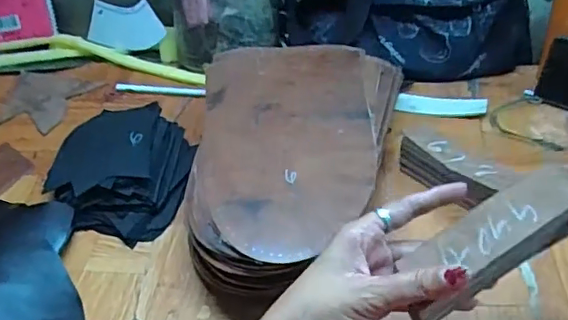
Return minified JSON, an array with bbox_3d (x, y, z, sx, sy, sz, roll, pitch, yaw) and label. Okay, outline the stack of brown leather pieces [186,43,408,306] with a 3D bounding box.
[{"bbox_3d":[0.021,0.000,0.531,0.201,0.071,0.303,-2,41,3],"label":"stack of brown leather pieces"}]

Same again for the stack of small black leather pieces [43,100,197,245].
[{"bbox_3d":[-0.165,0.006,0.566,0.131,0.039,0.157,0,41,6],"label":"stack of small black leather pieces"}]

